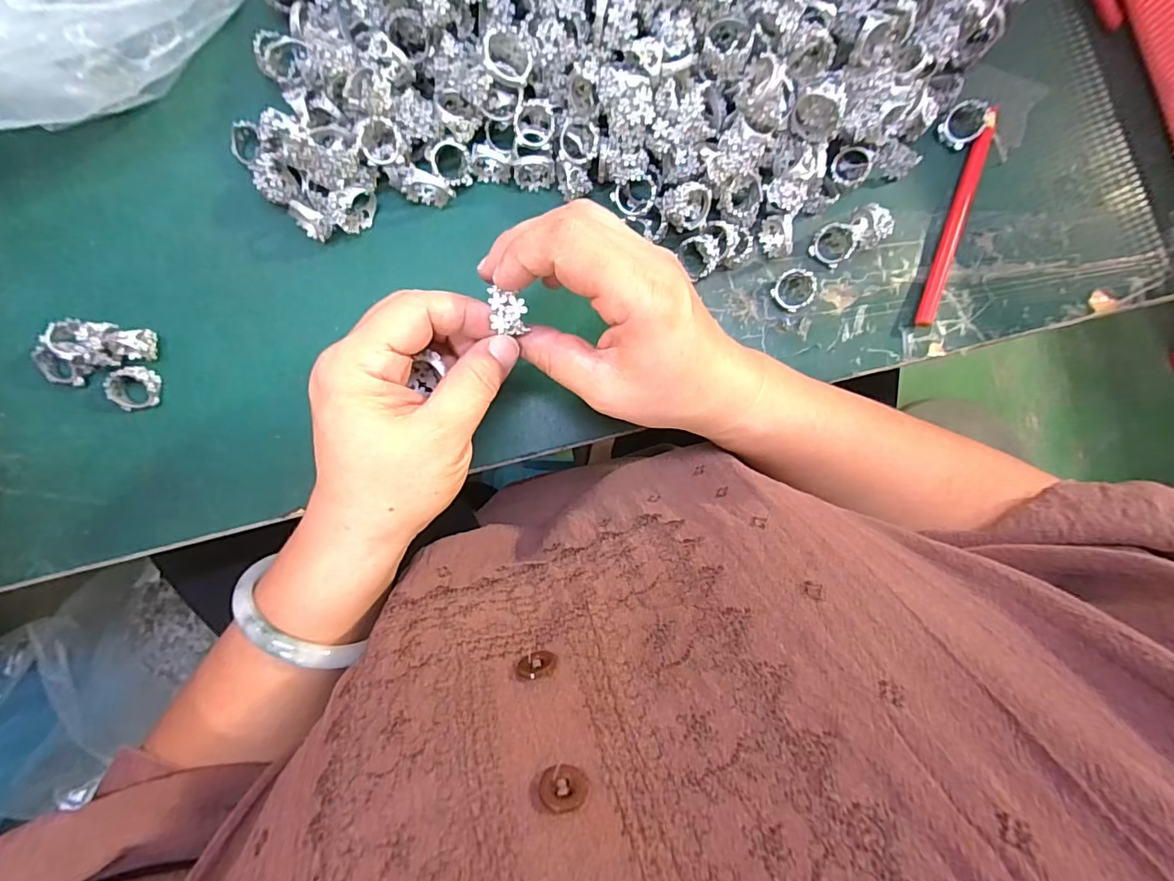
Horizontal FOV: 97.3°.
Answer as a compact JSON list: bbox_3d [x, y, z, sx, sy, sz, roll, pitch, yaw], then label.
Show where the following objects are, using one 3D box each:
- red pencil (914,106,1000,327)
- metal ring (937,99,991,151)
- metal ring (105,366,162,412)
[{"bbox_3d":[0.223,-0.133,0.310,0.012,0.010,0.138,19,87,-4],"label":"red pencil"},{"bbox_3d":[0.226,-0.191,0.311,0.022,0.007,0.027,31,112,1],"label":"metal ring"},{"bbox_3d":[-0.239,-0.027,0.271,0.021,0.013,0.023,0,88,-5],"label":"metal ring"}]

